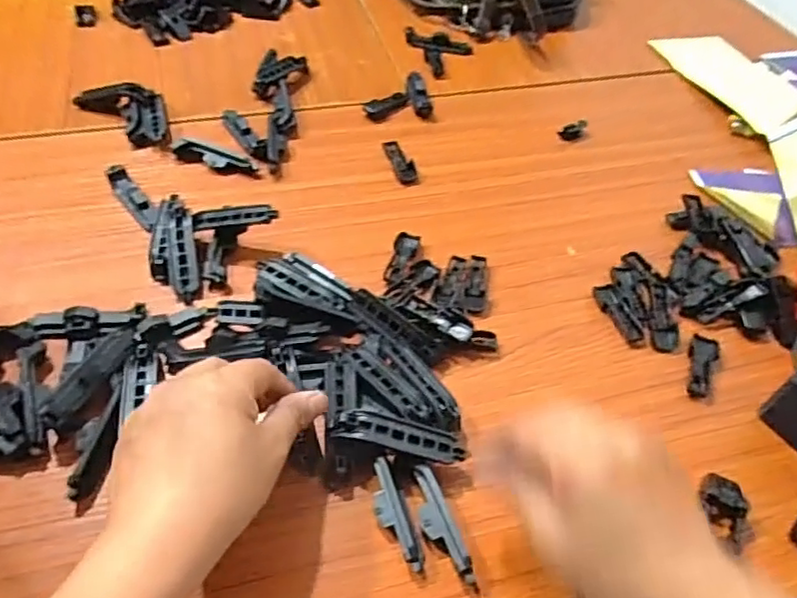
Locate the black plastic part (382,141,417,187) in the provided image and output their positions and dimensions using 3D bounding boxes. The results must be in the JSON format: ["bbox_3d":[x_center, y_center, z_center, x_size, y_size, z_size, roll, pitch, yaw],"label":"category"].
[{"bbox_3d":[0.002,-0.117,0.527,0.017,0.007,0.050,-14,52,-15],"label":"black plastic part"}]

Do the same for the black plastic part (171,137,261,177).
[{"bbox_3d":[-0.152,-0.117,0.511,0.075,0.014,0.015,17,50,11],"label":"black plastic part"}]

